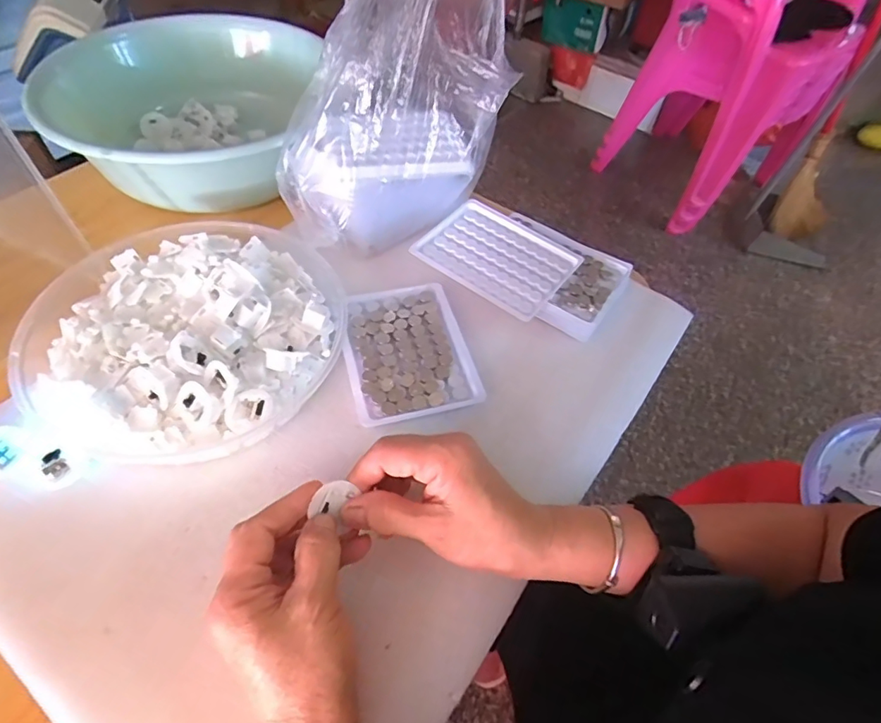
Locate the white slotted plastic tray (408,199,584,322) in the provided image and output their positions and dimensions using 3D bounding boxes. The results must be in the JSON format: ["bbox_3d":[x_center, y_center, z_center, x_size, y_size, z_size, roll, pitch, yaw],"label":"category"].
[{"bbox_3d":[0.050,-0.098,0.468,0.130,0.009,0.102,34,58,19],"label":"white slotted plastic tray"}]

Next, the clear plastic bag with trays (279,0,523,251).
[{"bbox_3d":[-0.043,-0.224,0.409,0.179,0.226,0.124,-12,55,-13],"label":"clear plastic bag with trays"}]

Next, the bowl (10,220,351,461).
[{"bbox_3d":[-0.194,-0.020,0.399,0.214,0.056,0.208,2,53,-3],"label":"bowl"}]

